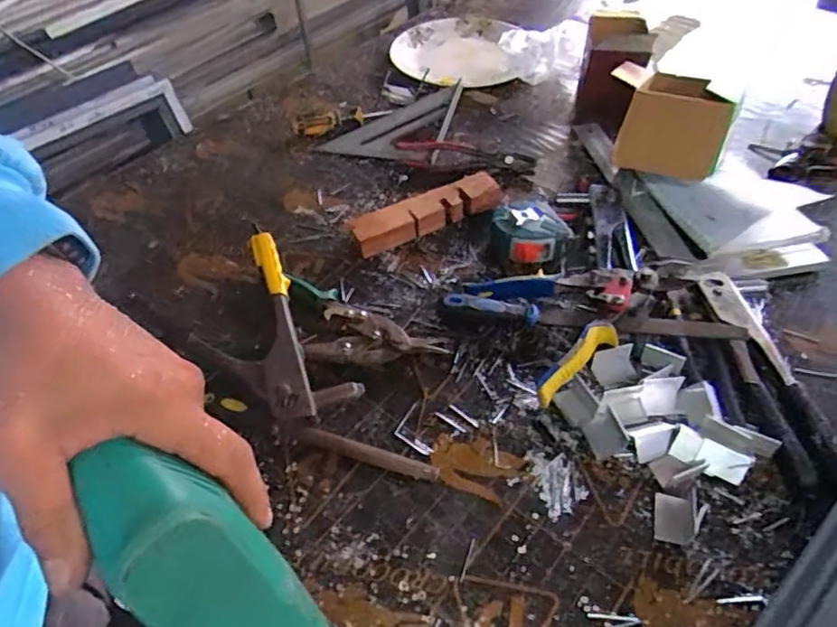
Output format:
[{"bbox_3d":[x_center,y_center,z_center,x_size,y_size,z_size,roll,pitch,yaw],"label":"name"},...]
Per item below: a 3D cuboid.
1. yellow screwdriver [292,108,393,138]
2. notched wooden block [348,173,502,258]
[{"bbox_3d":[-0.115,-0.294,0.896,0.149,0.024,0.035,-11,49,-7],"label":"yellow screwdriver"},{"bbox_3d":[0.010,-0.125,0.736,0.192,0.038,0.048,-22,52,-16],"label":"notched wooden block"}]

